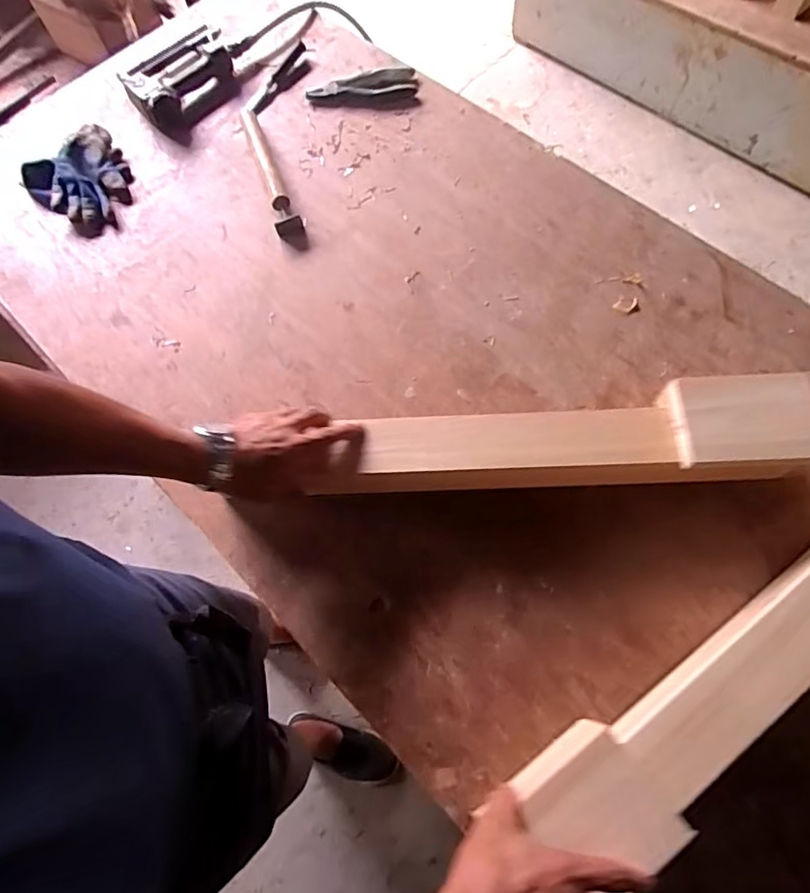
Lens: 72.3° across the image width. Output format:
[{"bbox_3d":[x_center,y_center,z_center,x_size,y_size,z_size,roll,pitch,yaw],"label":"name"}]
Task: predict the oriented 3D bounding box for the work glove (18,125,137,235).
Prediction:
[{"bbox_3d":[-0.554,-0.465,0.969,0.208,0.044,0.174,42,76,17],"label":"work glove"}]

